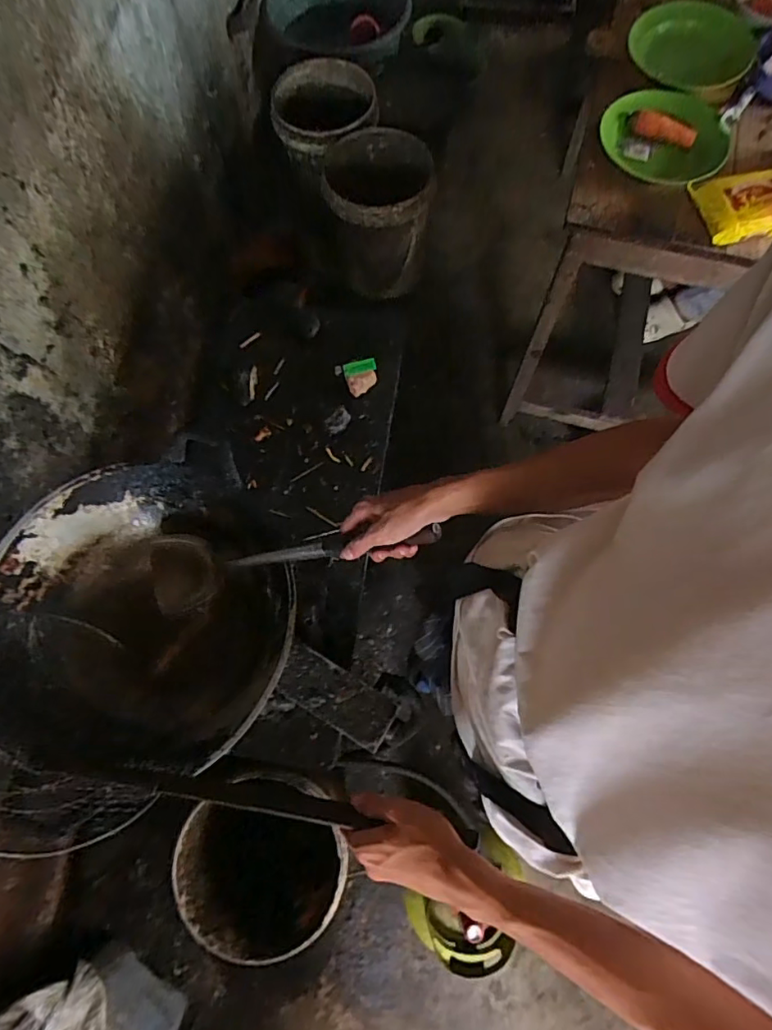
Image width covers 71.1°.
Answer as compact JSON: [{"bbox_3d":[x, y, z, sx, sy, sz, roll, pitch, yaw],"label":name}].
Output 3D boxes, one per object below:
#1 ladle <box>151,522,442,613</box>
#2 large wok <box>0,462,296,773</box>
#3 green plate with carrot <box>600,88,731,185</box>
[{"bbox_3d":[-0.143,0.051,0.718,0.461,0.068,0.099,-12,70,27],"label":"ladle"},{"bbox_3d":[-0.329,0.131,0.772,0.407,0.133,0.417,6,72,2],"label":"large wok"},{"bbox_3d":[0.479,-0.651,0.929,0.218,0.069,0.182,20,73,7],"label":"green plate with carrot"}]

